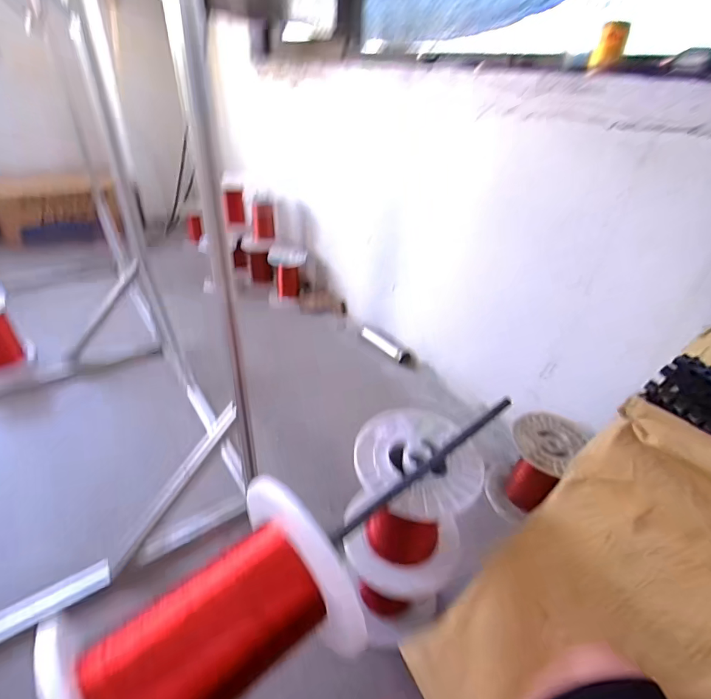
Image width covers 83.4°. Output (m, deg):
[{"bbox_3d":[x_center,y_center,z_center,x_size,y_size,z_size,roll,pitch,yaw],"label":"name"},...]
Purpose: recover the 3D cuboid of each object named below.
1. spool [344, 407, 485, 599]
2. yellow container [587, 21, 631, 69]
[{"bbox_3d":[0.091,0.271,0.700,0.194,0.266,0.184,3,35,-2],"label":"spool"},{"bbox_3d":[0.521,-0.621,0.815,0.060,0.074,0.058,17,37,17],"label":"yellow container"}]

